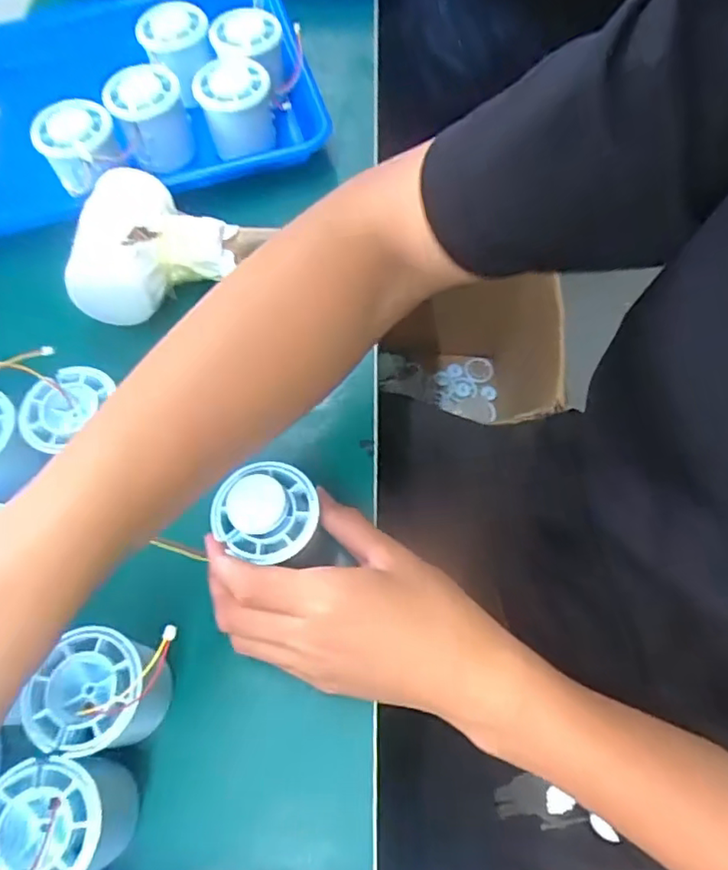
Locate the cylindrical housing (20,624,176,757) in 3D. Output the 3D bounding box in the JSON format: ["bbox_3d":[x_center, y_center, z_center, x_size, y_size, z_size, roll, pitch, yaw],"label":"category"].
[{"bbox_3d":[-0.123,0.124,0.297,0.057,0.058,0.062,12,66,8],"label":"cylindrical housing"}]

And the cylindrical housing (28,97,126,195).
[{"bbox_3d":[-0.211,-0.212,0.453,0.062,0.044,0.060,-12,65,-3],"label":"cylindrical housing"}]

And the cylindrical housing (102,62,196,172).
[{"bbox_3d":[-0.166,-0.246,0.471,0.054,0.059,0.046,-11,65,-3],"label":"cylindrical housing"}]

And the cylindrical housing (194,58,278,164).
[{"bbox_3d":[-0.097,-0.252,0.466,0.056,0.043,0.062,-20,66,-6],"label":"cylindrical housing"}]

